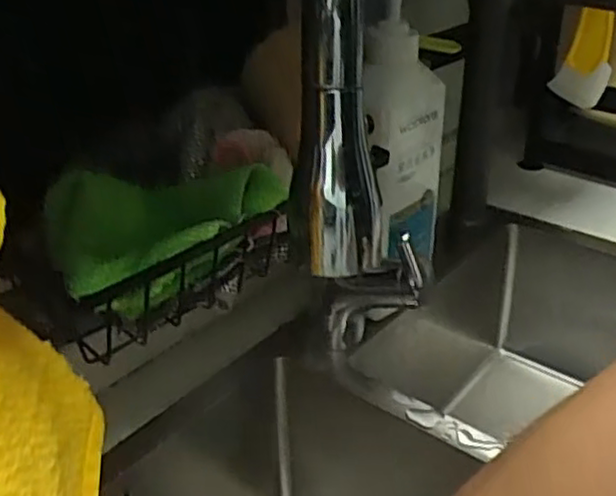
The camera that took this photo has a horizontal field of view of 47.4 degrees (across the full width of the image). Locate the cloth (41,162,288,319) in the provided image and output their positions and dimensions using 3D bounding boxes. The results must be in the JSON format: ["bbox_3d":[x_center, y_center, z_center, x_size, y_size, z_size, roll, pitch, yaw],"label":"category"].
[{"bbox_3d":[-0.076,-0.013,0.390,0.130,0.063,0.065,-19,34,-27],"label":"cloth"}]

